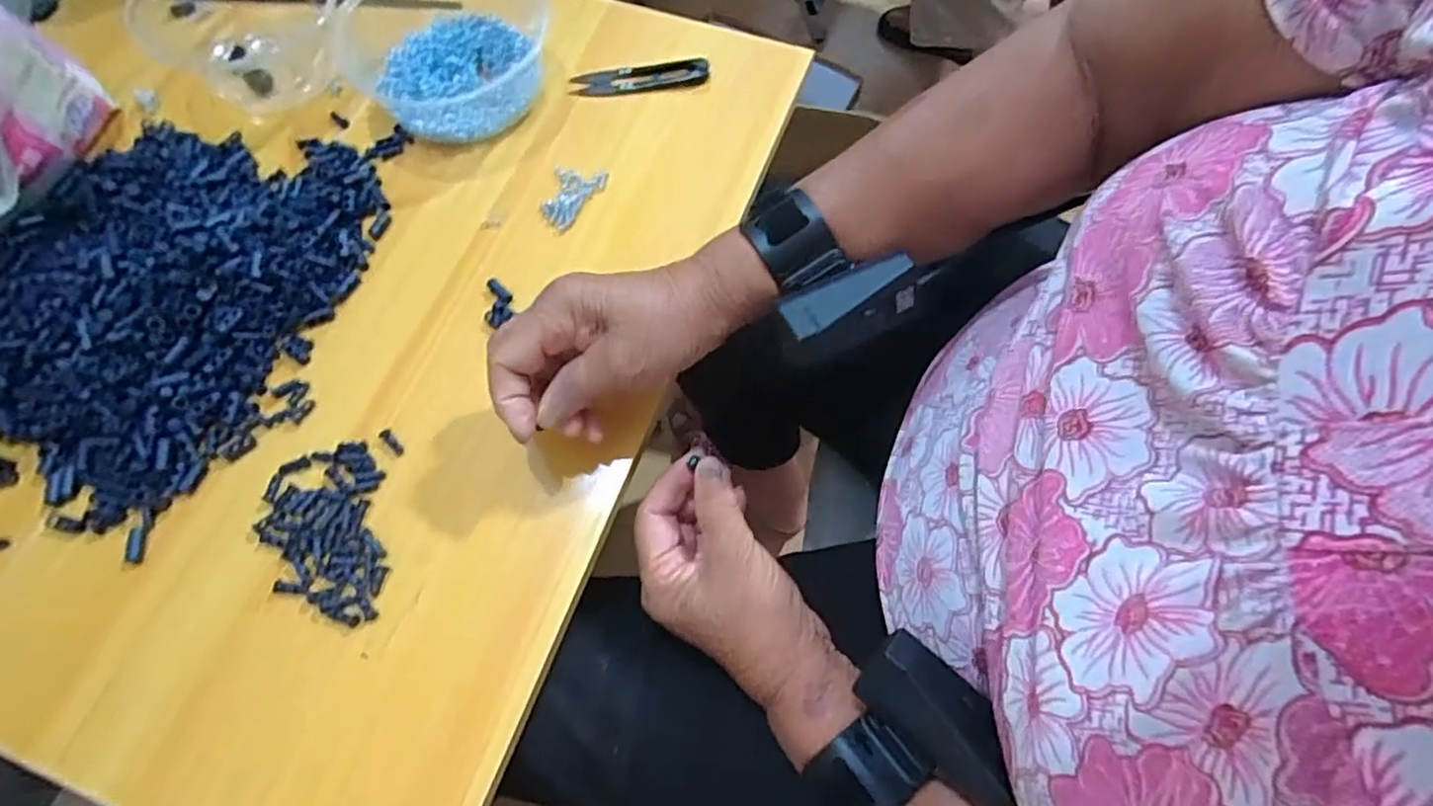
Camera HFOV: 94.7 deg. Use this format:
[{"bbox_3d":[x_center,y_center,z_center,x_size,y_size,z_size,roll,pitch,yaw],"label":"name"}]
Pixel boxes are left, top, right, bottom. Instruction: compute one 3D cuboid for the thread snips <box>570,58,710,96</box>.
[{"bbox_3d":[-0.057,-0.246,0.493,0.101,0.007,0.023,-4,67,-2],"label":"thread snips"}]

